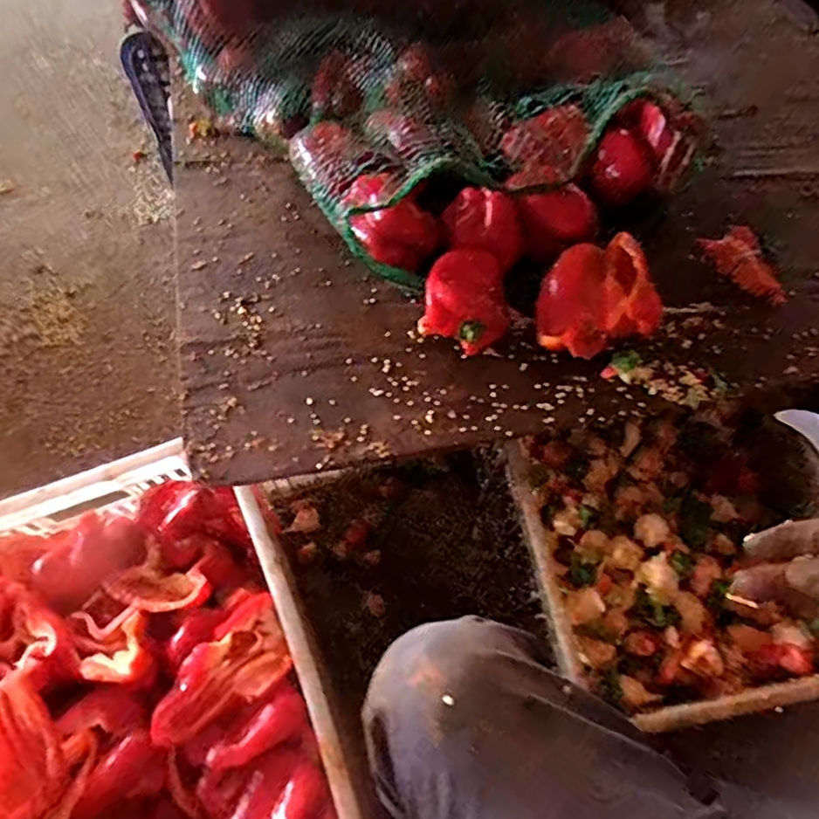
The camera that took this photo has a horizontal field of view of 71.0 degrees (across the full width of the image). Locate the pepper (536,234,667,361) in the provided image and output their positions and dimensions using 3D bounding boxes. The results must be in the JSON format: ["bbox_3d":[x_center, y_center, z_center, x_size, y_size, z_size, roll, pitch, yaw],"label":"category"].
[{"bbox_3d":[0.192,-0.112,0.614,0.116,0.077,0.116,1,62,-2],"label":"pepper"}]

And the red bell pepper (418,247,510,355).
[{"bbox_3d":[0.064,-0.115,0.603,0.086,0.081,0.084,2,62,-3],"label":"red bell pepper"}]

